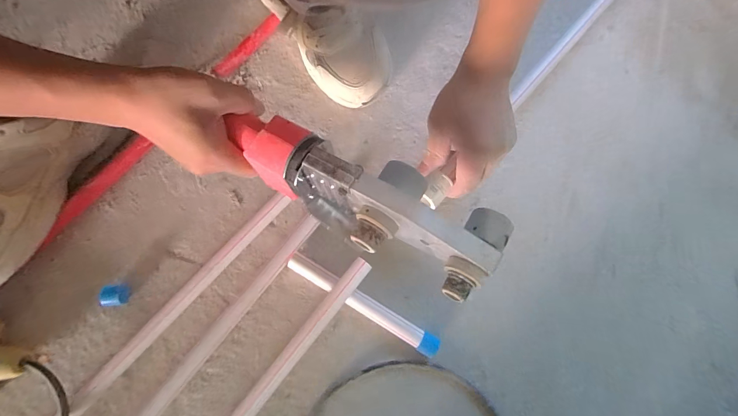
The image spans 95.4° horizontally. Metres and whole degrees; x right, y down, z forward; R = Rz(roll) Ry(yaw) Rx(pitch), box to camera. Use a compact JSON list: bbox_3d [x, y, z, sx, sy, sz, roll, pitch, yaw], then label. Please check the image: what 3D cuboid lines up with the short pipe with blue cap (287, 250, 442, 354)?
[{"bbox_3d":[-0.008,0.111,0.393,0.193,0.024,0.022,30,78,8],"label":"short pipe with blue cap"}]

